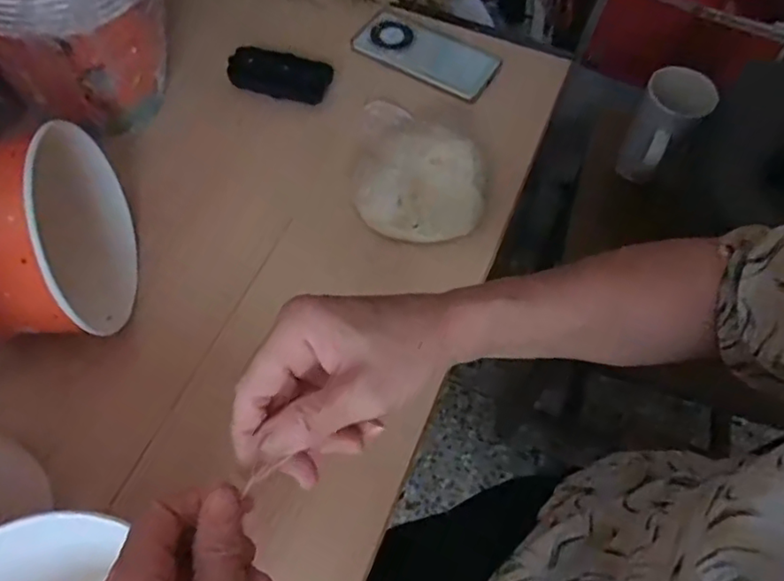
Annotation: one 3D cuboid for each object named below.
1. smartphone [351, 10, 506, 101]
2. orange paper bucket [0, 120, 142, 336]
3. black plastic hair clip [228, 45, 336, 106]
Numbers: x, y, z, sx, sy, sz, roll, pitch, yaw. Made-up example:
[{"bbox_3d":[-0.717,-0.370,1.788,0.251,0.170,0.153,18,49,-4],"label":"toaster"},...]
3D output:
[{"bbox_3d":[0.042,-0.274,0.682,0.157,0.012,0.082,33,65,14],"label":"smartphone"},{"bbox_3d":[-0.292,-0.045,0.460,0.150,0.138,0.157,0,62,-4],"label":"orange paper bucket"},{"bbox_3d":[-0.122,-0.237,0.650,0.104,0.019,0.054,15,62,5],"label":"black plastic hair clip"}]

